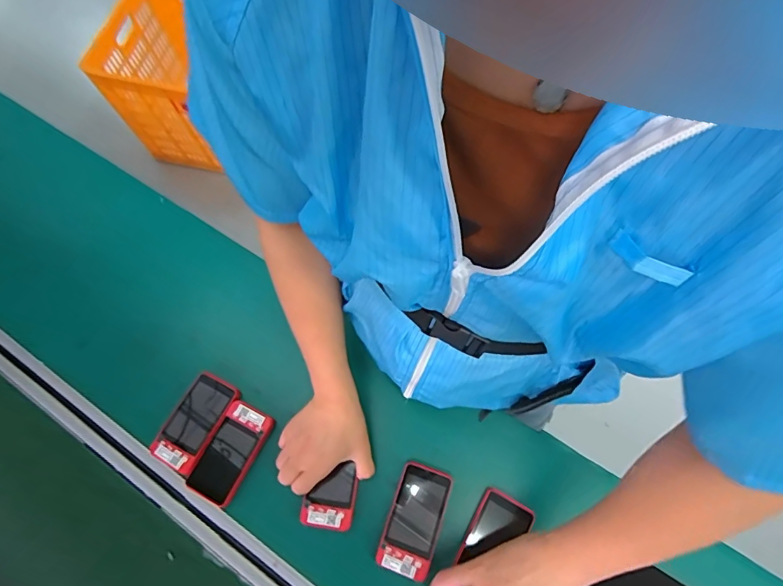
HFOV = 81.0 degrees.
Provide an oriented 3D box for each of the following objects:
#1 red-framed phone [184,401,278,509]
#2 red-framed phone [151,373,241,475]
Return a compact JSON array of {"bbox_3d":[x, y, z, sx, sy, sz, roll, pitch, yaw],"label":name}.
[{"bbox_3d":[-0.206,0.207,0.593,0.065,0.022,0.120,23,72,10],"label":"red-framed phone"},{"bbox_3d":[-0.257,0.167,0.600,0.060,0.014,0.120,31,66,1],"label":"red-framed phone"}]

